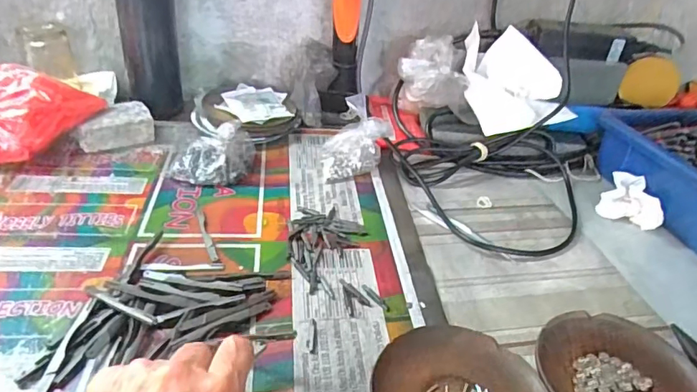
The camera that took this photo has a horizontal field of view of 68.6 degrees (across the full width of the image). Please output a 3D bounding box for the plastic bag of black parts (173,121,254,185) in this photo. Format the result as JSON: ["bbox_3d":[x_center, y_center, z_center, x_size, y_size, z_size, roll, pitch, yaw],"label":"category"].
[{"bbox_3d":[-0.140,-0.047,0.532,0.083,0.061,0.045,-3,34,-15],"label":"plastic bag of black parts"}]

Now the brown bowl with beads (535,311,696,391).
[{"bbox_3d":[0.190,0.130,0.359,0.113,0.018,0.112,5,33,-3],"label":"brown bowl with beads"}]

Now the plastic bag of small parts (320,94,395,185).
[{"bbox_3d":[0.008,-0.063,0.563,0.074,0.080,0.060,3,33,-6],"label":"plastic bag of small parts"}]

